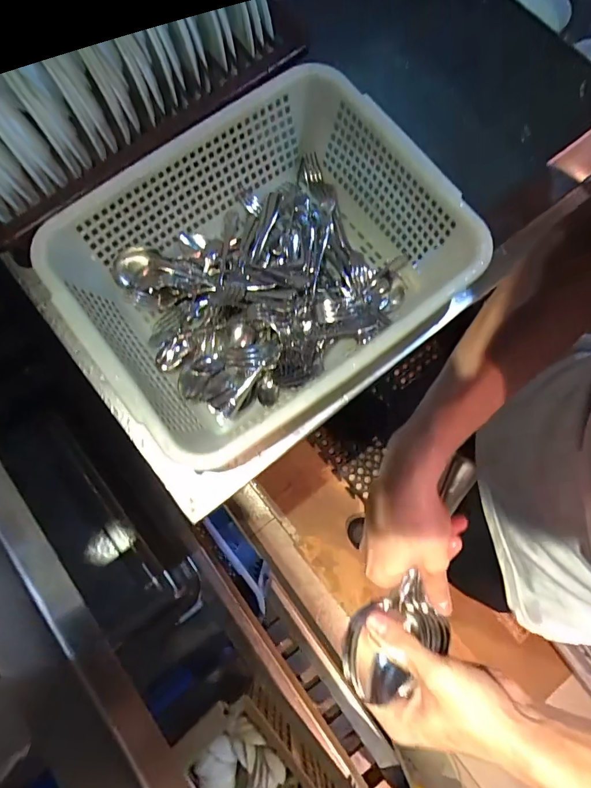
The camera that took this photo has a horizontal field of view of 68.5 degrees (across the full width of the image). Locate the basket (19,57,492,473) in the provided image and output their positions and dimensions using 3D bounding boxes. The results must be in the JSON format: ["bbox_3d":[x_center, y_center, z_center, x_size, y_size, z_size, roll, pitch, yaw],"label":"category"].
[{"bbox_3d":[-0.034,-0.153,0.536,0.422,0.124,0.329,-36,81,-8],"label":"basket"}]

